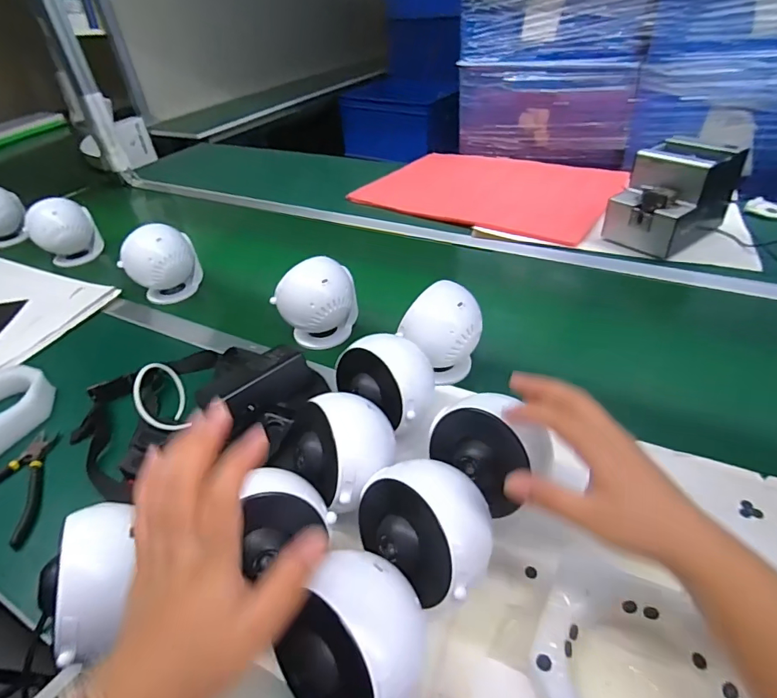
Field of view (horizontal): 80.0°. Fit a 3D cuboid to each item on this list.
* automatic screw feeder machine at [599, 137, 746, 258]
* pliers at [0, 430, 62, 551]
[{"bbox_3d":[0.497,-0.267,0.815,0.189,0.144,0.141,-34,47,-29],"label":"automatic screw feeder machine"},{"bbox_3d":[-0.414,0.149,0.513,0.109,0.009,0.139,1,41,9],"label":"pliers"}]

